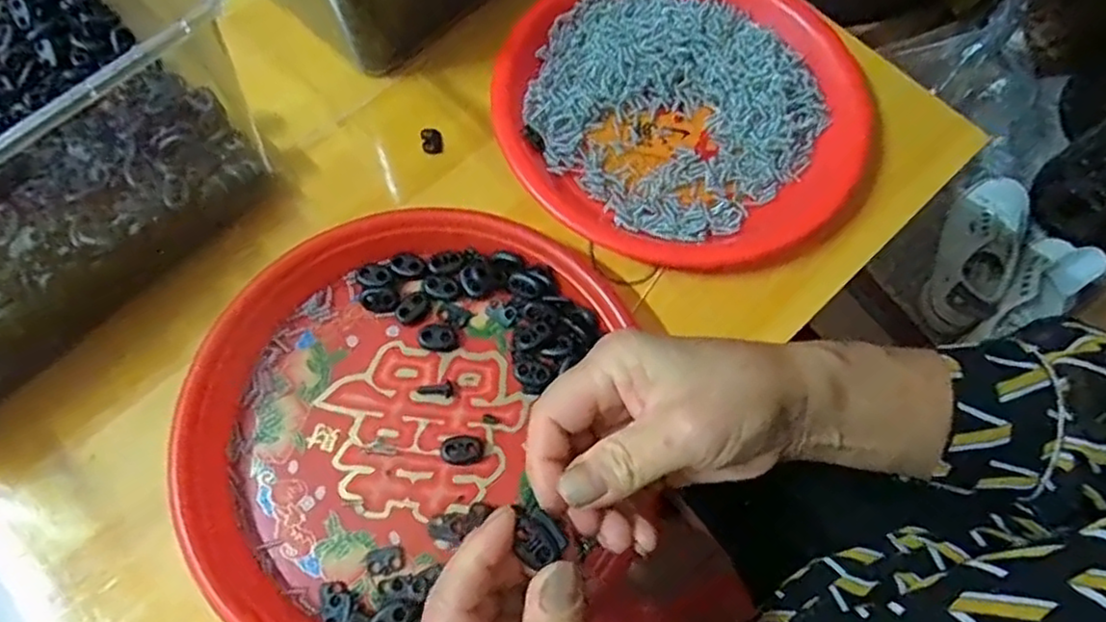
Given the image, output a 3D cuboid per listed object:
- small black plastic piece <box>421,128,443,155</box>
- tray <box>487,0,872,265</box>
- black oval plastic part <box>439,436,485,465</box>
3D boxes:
[{"bbox_3d":[-0.077,-0.108,0.421,0.013,0.008,0.015,-10,69,-5],"label":"small black plastic piece"},{"bbox_3d":[0.080,-0.129,0.418,0.218,0.026,0.212,28,70,10],"label":"tray"},{"bbox_3d":[-0.048,0.073,0.347,0.022,0.005,0.015,4,68,1],"label":"black oval plastic part"}]

